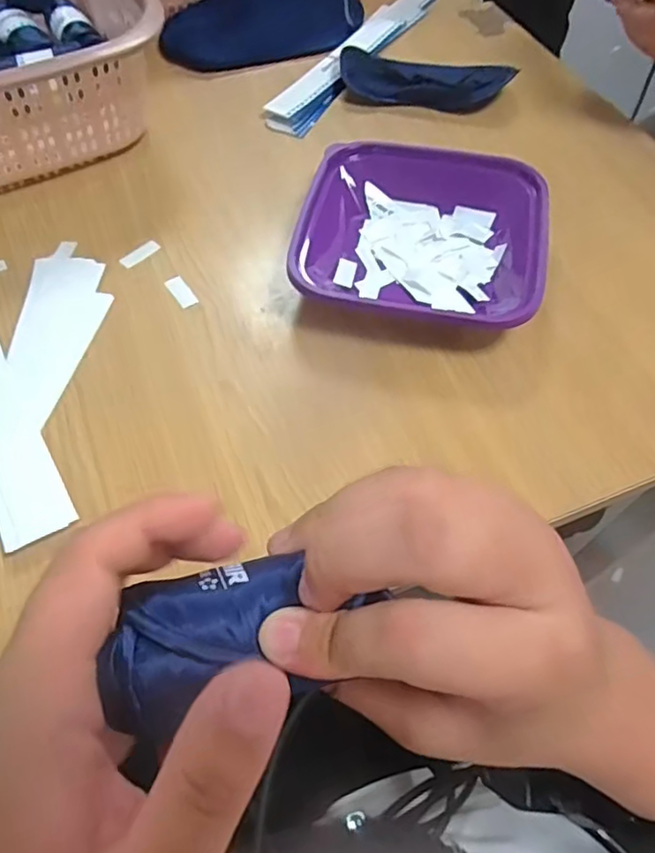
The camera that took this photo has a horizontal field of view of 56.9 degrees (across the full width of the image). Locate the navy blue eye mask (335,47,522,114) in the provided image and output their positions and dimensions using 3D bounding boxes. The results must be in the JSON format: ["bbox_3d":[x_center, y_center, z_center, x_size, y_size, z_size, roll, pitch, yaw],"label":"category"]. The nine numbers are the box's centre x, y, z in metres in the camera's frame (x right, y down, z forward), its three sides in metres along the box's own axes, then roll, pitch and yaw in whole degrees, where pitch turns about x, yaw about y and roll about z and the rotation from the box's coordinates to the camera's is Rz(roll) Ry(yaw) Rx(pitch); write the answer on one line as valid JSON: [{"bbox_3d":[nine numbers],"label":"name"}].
[{"bbox_3d":[0.094,-0.338,0.592,0.162,0.022,0.069,13,60,8],"label":"navy blue eye mask"}]

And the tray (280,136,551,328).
[{"bbox_3d":[0.073,-0.148,0.467,0.181,0.042,0.166,10,59,6],"label":"tray"}]

